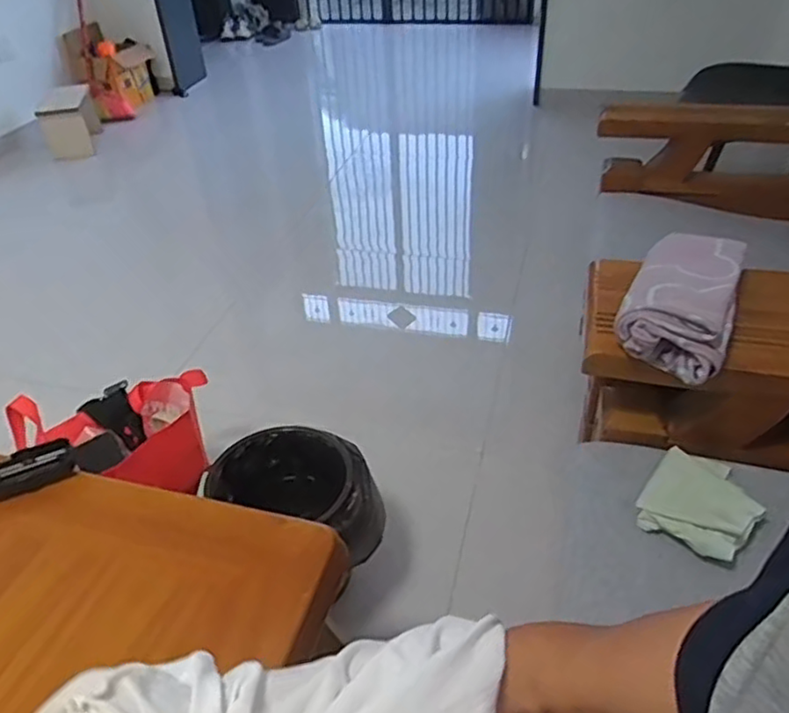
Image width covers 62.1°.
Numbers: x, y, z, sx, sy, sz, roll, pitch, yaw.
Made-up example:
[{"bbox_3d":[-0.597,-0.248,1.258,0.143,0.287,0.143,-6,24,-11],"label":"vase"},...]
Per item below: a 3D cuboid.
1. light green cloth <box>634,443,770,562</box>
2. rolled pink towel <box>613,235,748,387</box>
[{"bbox_3d":[0.341,0.159,0.724,0.107,0.038,0.108,27,48,33],"label":"light green cloth"},{"bbox_3d":[0.332,-0.072,0.753,0.107,0.058,0.238,16,43,23],"label":"rolled pink towel"}]

